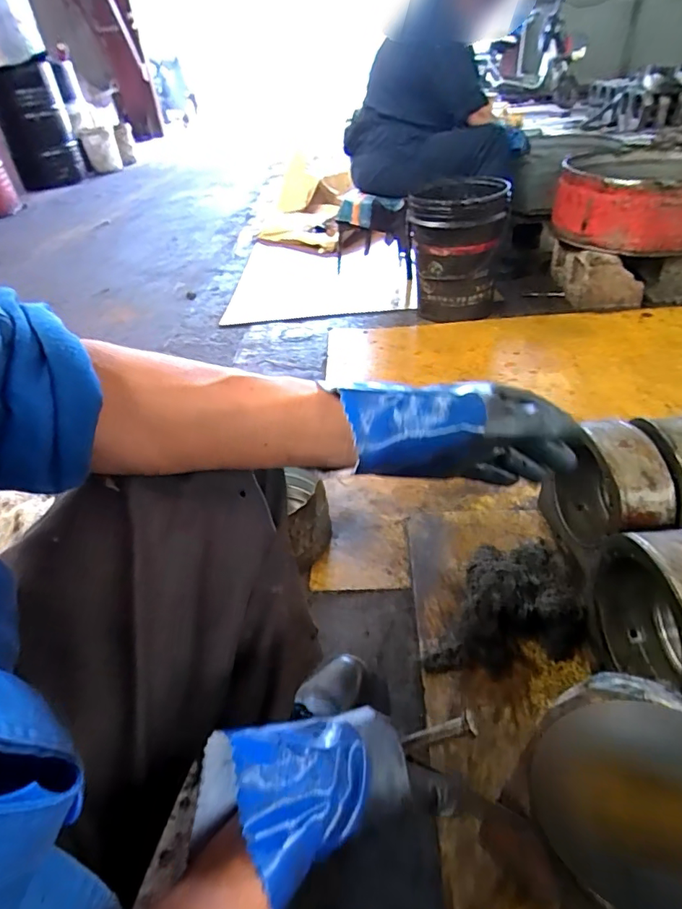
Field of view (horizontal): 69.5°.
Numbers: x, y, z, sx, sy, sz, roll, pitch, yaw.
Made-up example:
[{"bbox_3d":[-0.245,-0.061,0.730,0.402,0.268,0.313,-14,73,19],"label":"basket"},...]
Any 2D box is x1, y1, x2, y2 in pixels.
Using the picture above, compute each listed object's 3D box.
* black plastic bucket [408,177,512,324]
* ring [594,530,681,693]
[{"bbox_3d":[0.380,-0.660,1.622,0.296,0.389,0.299,5,40,14],"label":"black plastic bucket"},{"bbox_3d":[0.405,0.215,0.596,0.091,0.203,0.206,-5,38,2],"label":"ring"}]

